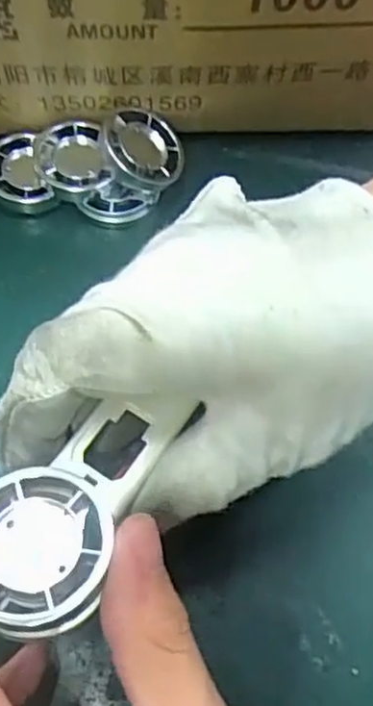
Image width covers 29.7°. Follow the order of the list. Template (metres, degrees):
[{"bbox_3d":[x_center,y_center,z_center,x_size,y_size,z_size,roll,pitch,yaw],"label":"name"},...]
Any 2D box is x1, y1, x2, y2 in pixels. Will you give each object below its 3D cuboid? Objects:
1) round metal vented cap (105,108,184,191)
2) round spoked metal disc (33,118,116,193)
[{"bbox_3d":[-0.019,-0.087,0.307,0.035,0.012,0.038,9,65,-26],"label":"round metal vented cap"},{"bbox_3d":[-0.050,-0.084,0.308,0.031,0.012,0.039,-14,65,-8],"label":"round spoked metal disc"}]

